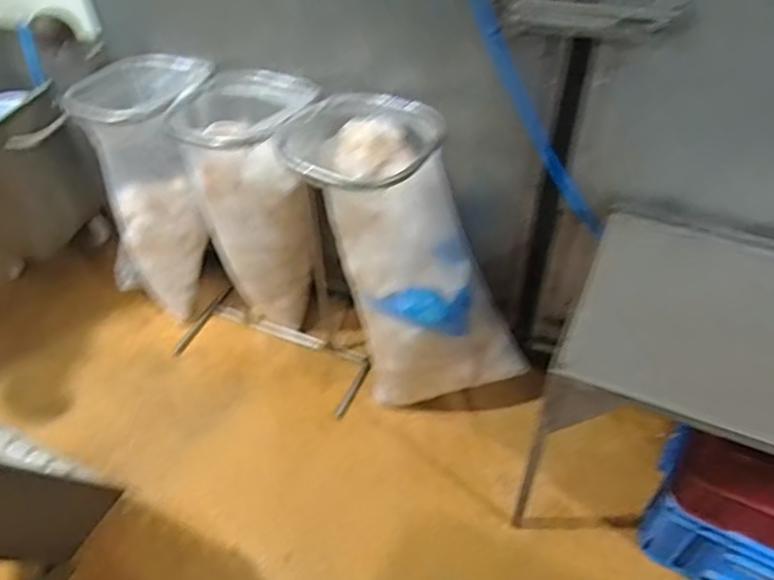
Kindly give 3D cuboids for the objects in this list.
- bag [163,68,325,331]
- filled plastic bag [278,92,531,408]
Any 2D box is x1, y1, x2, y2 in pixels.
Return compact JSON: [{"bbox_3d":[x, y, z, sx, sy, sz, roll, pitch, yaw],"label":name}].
[{"bbox_3d":[-0.332,-0.168,1.619,0.318,0.736,0.282,-8,46,-6],"label":"bag"},{"bbox_3d":[0.067,-0.039,1.441,0.301,0.845,0.352,12,43,46],"label":"filled plastic bag"}]

